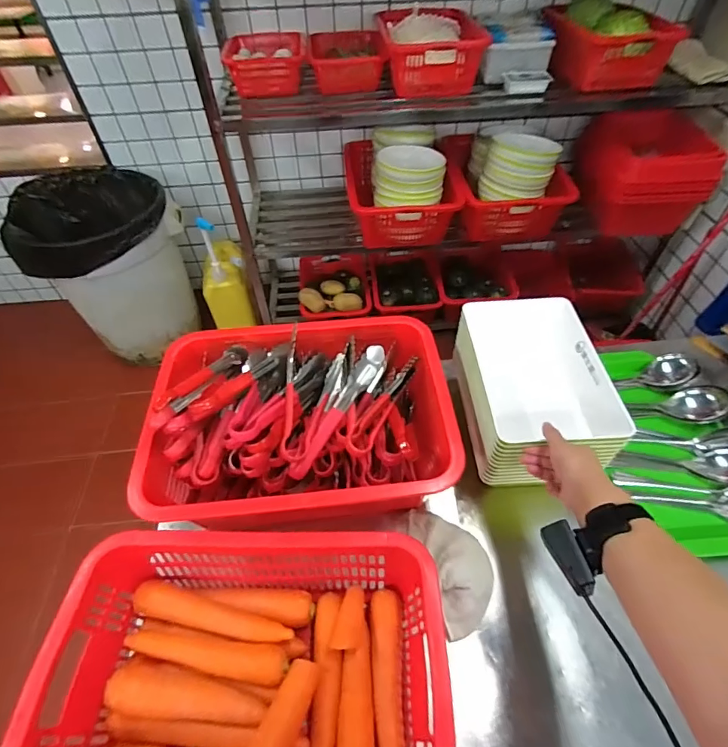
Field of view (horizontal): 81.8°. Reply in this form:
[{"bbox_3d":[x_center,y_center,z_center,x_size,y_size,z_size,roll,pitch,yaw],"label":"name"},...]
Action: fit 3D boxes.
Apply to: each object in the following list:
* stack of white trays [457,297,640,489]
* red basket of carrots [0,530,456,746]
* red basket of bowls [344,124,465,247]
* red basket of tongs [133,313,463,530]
[{"bbox_3d":[0.280,0.022,0.720,0.197,0.136,0.293,-4,50,-1],"label":"stack of white trays"},{"bbox_3d":[-0.134,0.375,0.513,0.452,0.145,0.318,0,50,2],"label":"red basket of carrots"},{"bbox_3d":[0.136,-0.715,1.550,0.381,0.282,0.451,-4,50,-1],"label":"red basket of bowls"},{"bbox_3d":[-0.097,0.072,0.722,0.462,0.216,0.338,-4,50,-1],"label":"red basket of tongs"}]

